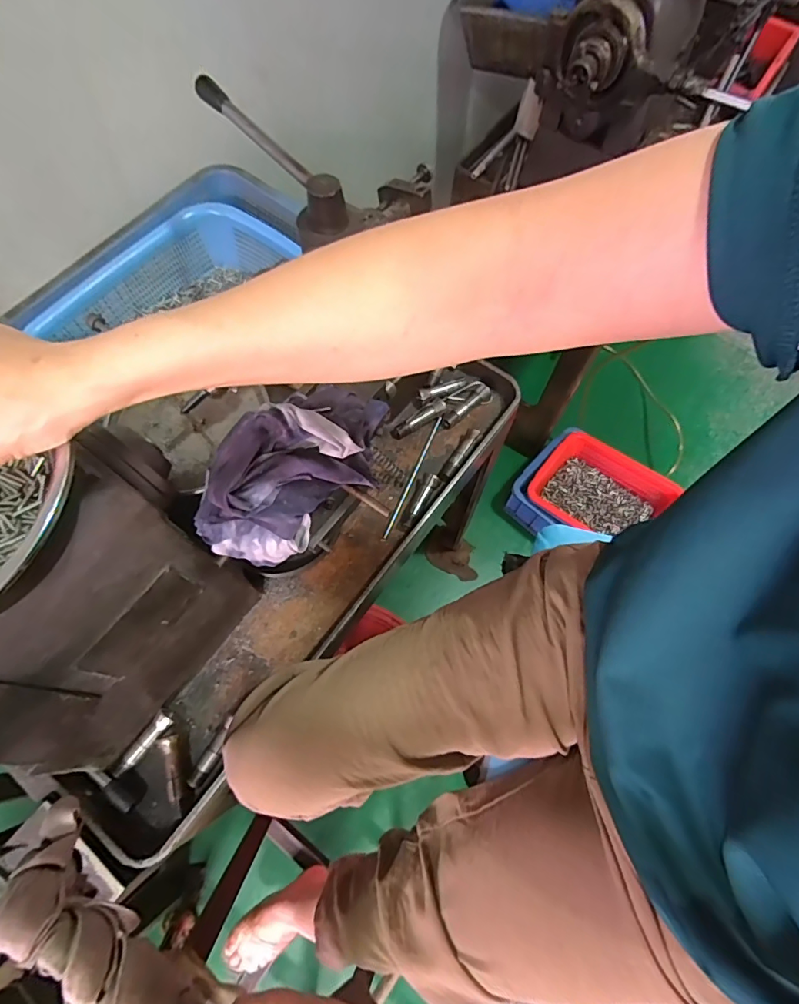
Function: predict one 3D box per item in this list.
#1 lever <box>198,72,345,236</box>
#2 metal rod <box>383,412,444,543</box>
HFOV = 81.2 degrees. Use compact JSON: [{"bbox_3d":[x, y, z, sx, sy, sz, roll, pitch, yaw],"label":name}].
[{"bbox_3d":[-0.120,-0.325,0.437,0.033,0.039,0.208,-37,74,-14],"label":"lever"},{"bbox_3d":[0.019,-0.036,0.612,0.007,0.009,0.194,22,70,7],"label":"metal rod"}]

